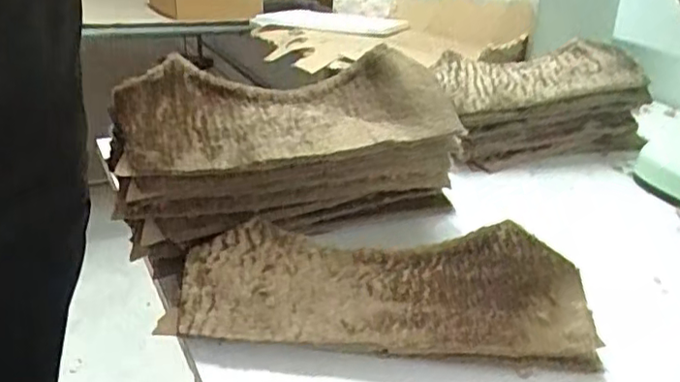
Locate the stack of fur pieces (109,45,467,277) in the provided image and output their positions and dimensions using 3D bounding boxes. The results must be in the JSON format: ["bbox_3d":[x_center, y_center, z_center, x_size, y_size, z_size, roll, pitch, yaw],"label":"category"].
[{"bbox_3d":[-0.053,-0.046,0.639,0.351,0.136,0.165,-14,32,-35],"label":"stack of fur pieces"}]

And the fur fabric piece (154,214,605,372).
[{"bbox_3d":[0.037,0.083,0.531,0.343,0.025,0.128,4,43,1],"label":"fur fabric piece"}]

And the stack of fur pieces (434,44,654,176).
[{"bbox_3d":[0.301,-0.137,0.936,0.359,0.130,0.129,-7,28,-24],"label":"stack of fur pieces"}]

